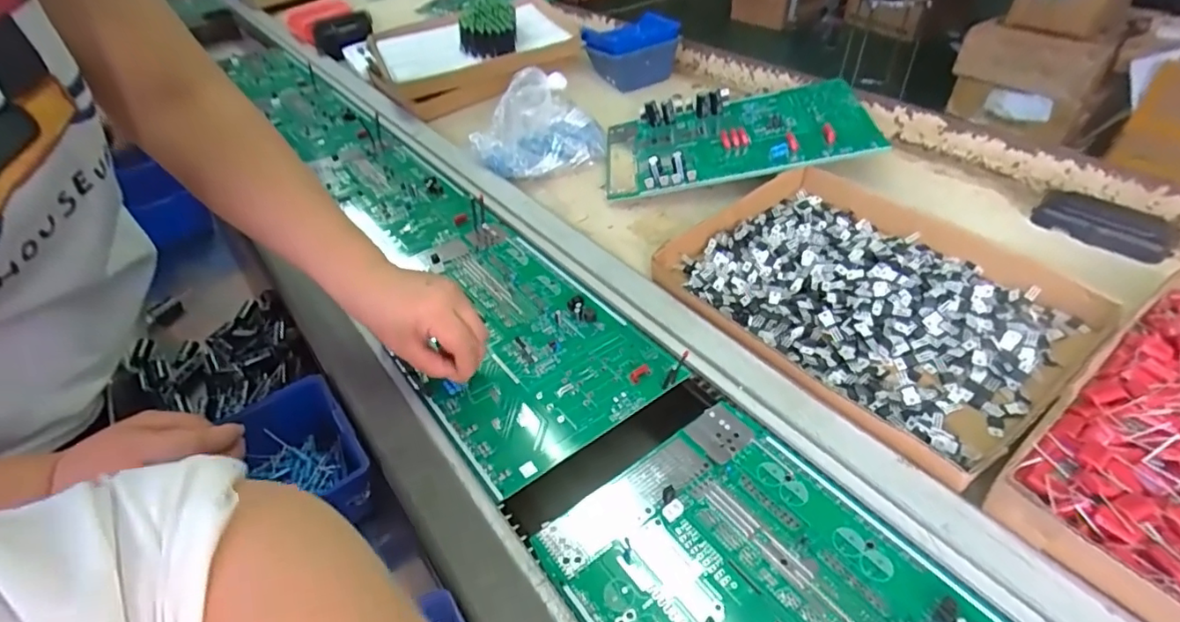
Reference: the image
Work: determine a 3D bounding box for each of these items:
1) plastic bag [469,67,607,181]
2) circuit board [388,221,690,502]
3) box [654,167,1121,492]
[{"bbox_3d":[-0.066,-0.240,0.726,0.165,0.088,0.103,-15,42,-17],"label":"plastic bag"},{"bbox_3d":[-0.085,0.011,0.515,0.181,0.017,0.310,-26,46,-28],"label":"circuit board"},{"bbox_3d":[0.241,-0.023,0.496,0.255,0.040,0.312,-26,46,-27],"label":"box"}]

